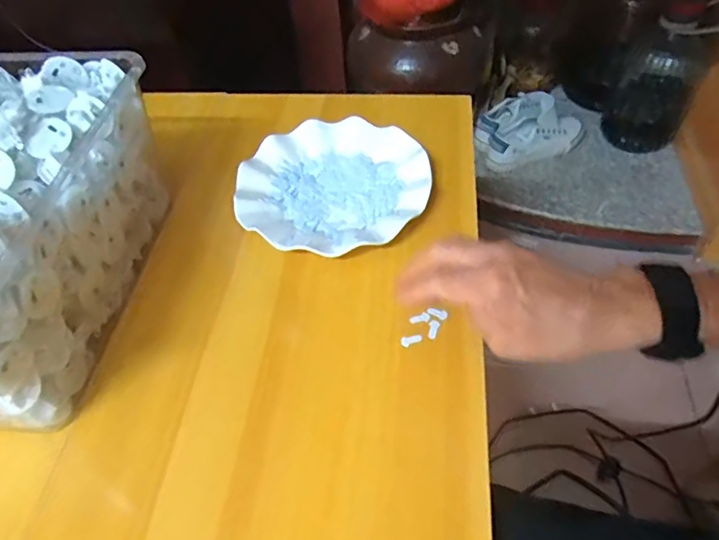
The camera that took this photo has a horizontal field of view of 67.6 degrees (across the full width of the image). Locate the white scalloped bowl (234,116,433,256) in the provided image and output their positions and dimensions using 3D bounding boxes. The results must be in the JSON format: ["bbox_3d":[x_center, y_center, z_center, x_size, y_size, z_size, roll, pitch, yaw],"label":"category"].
[{"bbox_3d":[-0.025,-0.083,0.524,0.179,0.021,0.179,-2,50,3],"label":"white scalloped bowl"}]

